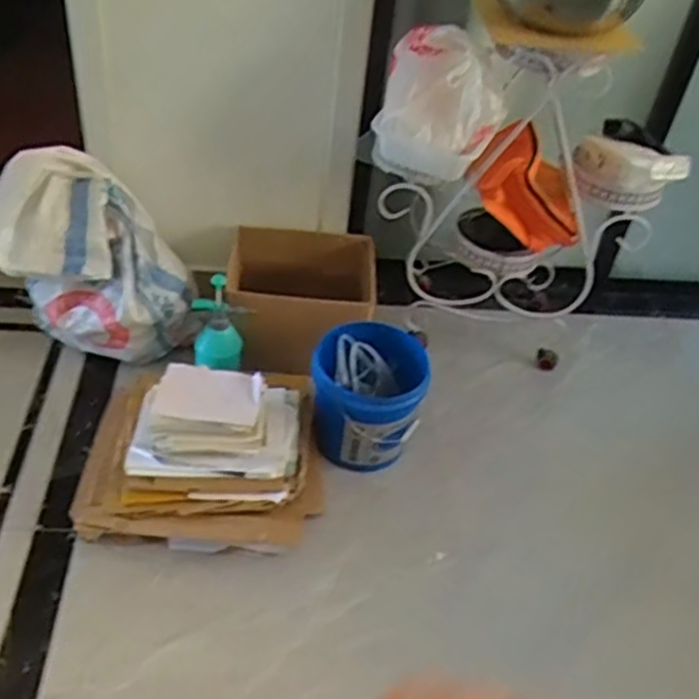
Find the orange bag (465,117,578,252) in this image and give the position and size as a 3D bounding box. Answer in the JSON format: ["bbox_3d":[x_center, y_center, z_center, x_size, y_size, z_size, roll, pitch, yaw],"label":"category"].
[{"bbox_3d":[0.430,-0.393,1.825,0.290,0.241,0.182,11,42,1],"label":"orange bag"}]

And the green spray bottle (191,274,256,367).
[{"bbox_3d":[-0.305,-0.057,1.764,0.125,0.244,0.110,-6,45,-17],"label":"green spray bottle"}]

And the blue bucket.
[{"bbox_3d":[0.035,0.115,1.730,0.245,0.269,0.246,4,41,-4],"label":"blue bucket"}]

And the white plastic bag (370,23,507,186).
[{"bbox_3d":[0.206,-0.545,1.678,0.281,0.303,0.200,9,42,-2],"label":"white plastic bag"}]

